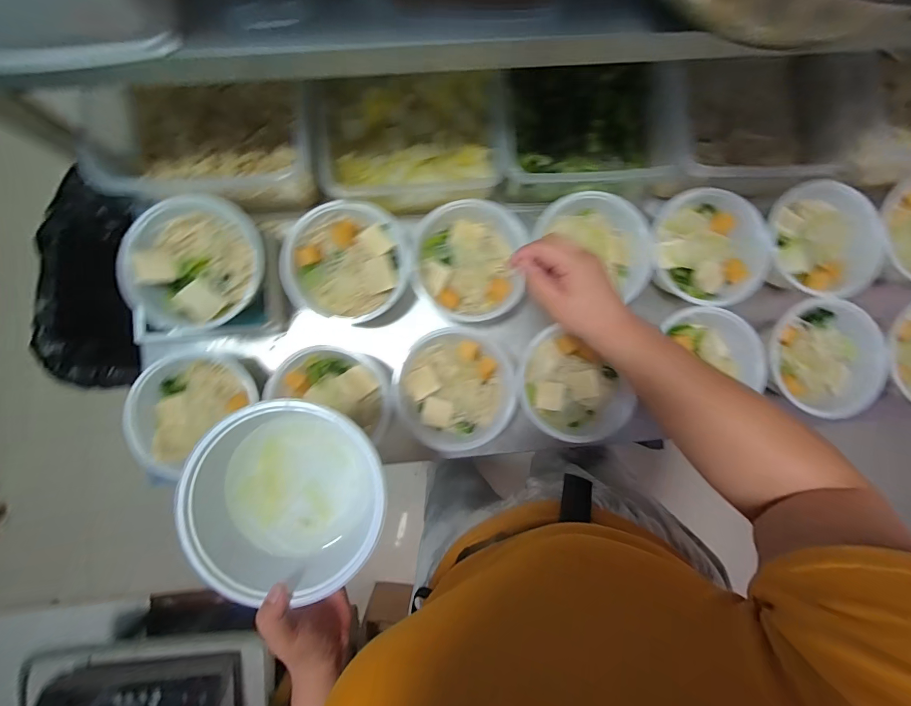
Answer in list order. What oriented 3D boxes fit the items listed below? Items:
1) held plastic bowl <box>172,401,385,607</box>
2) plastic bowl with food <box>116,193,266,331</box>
[{"bbox_3d":[-0.161,0.138,0.398,0.169,0.084,0.178,-19,88,-4],"label":"held plastic bowl"},{"bbox_3d":[-0.338,-0.115,0.538,0.169,0.086,0.163,0,87,-3],"label":"plastic bowl with food"}]

